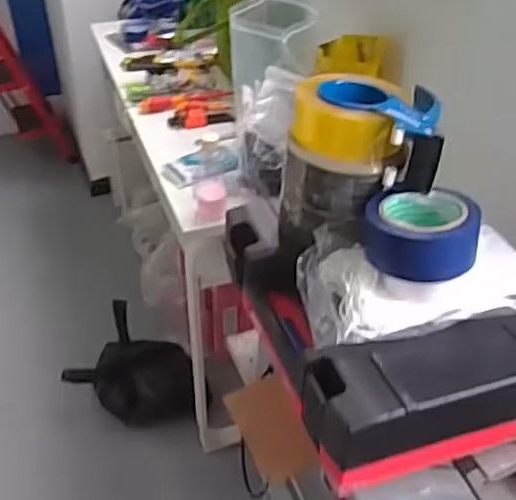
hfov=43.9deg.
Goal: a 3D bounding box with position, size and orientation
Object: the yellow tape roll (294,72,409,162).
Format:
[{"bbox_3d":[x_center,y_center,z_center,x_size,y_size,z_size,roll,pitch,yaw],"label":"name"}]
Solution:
[{"bbox_3d":[0.093,-0.137,0.681,0.111,0.060,0.111,4,39,3],"label":"yellow tape roll"}]

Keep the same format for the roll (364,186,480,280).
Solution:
[{"bbox_3d":[0.161,-0.018,0.632,0.107,0.051,0.095,15,40,16],"label":"roll"}]

